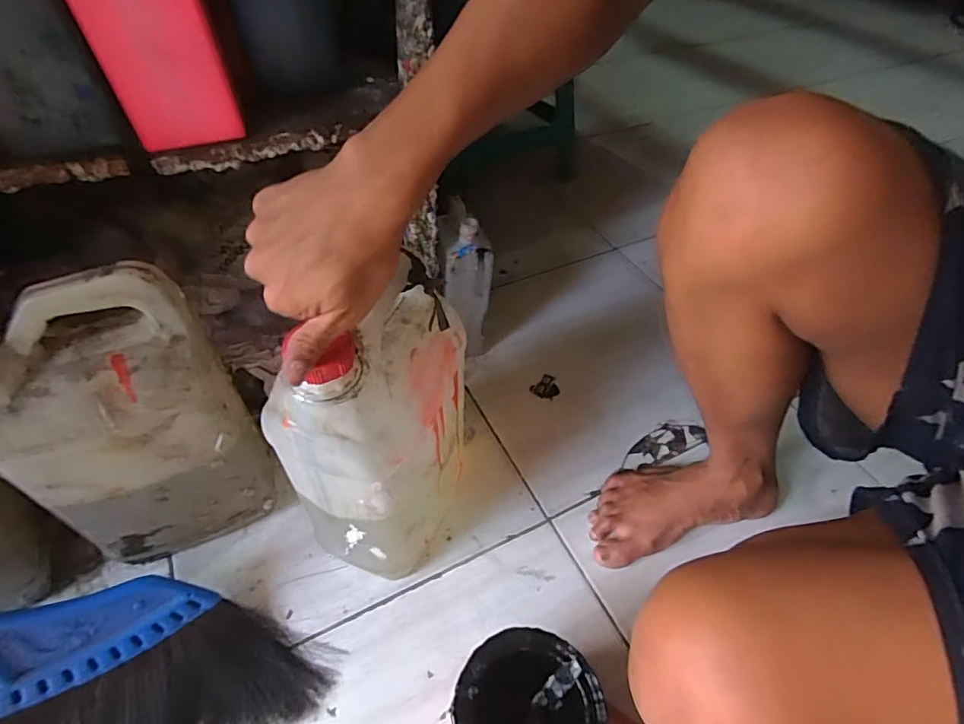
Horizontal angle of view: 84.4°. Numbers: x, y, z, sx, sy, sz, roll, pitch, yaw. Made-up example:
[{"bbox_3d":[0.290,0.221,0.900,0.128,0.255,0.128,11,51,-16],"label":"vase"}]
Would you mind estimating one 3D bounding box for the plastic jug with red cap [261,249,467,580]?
[{"bbox_3d":[-0.089,0.058,0.482,0.103,0.273,0.157,17,49,13],"label":"plastic jug with red cap"}]

